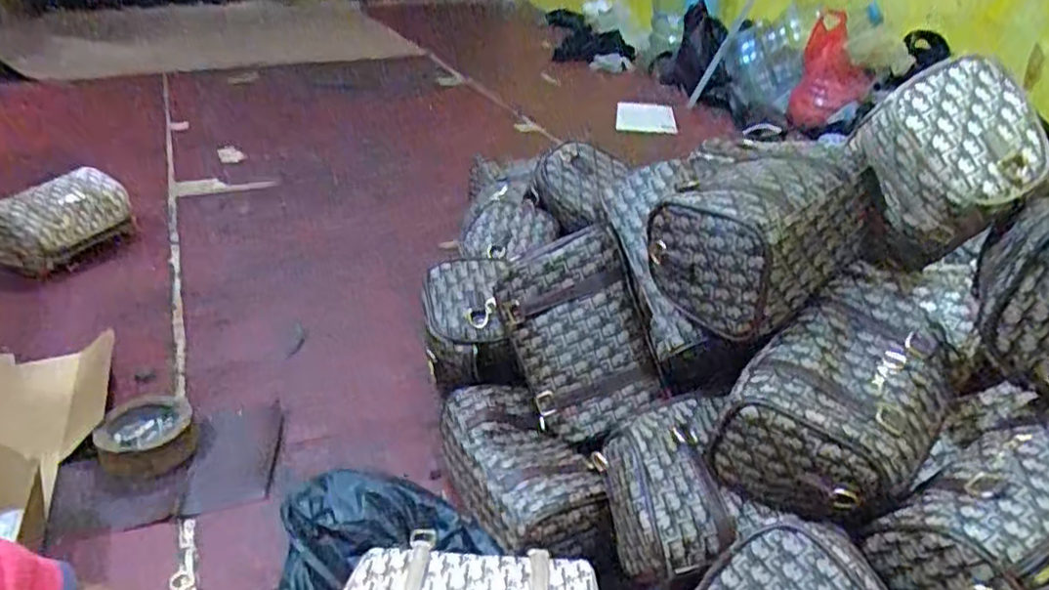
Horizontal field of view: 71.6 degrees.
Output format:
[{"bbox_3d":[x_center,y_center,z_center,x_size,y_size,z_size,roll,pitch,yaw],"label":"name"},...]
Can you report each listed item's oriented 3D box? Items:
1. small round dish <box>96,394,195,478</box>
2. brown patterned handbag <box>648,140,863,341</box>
[{"bbox_3d":[-0.458,0.169,0.880,0.107,0.038,0.130,-15,34,-27],"label":"small round dish"},{"bbox_3d":[0.224,-0.060,0.697,0.148,0.114,0.205,22,36,32],"label":"brown patterned handbag"}]

